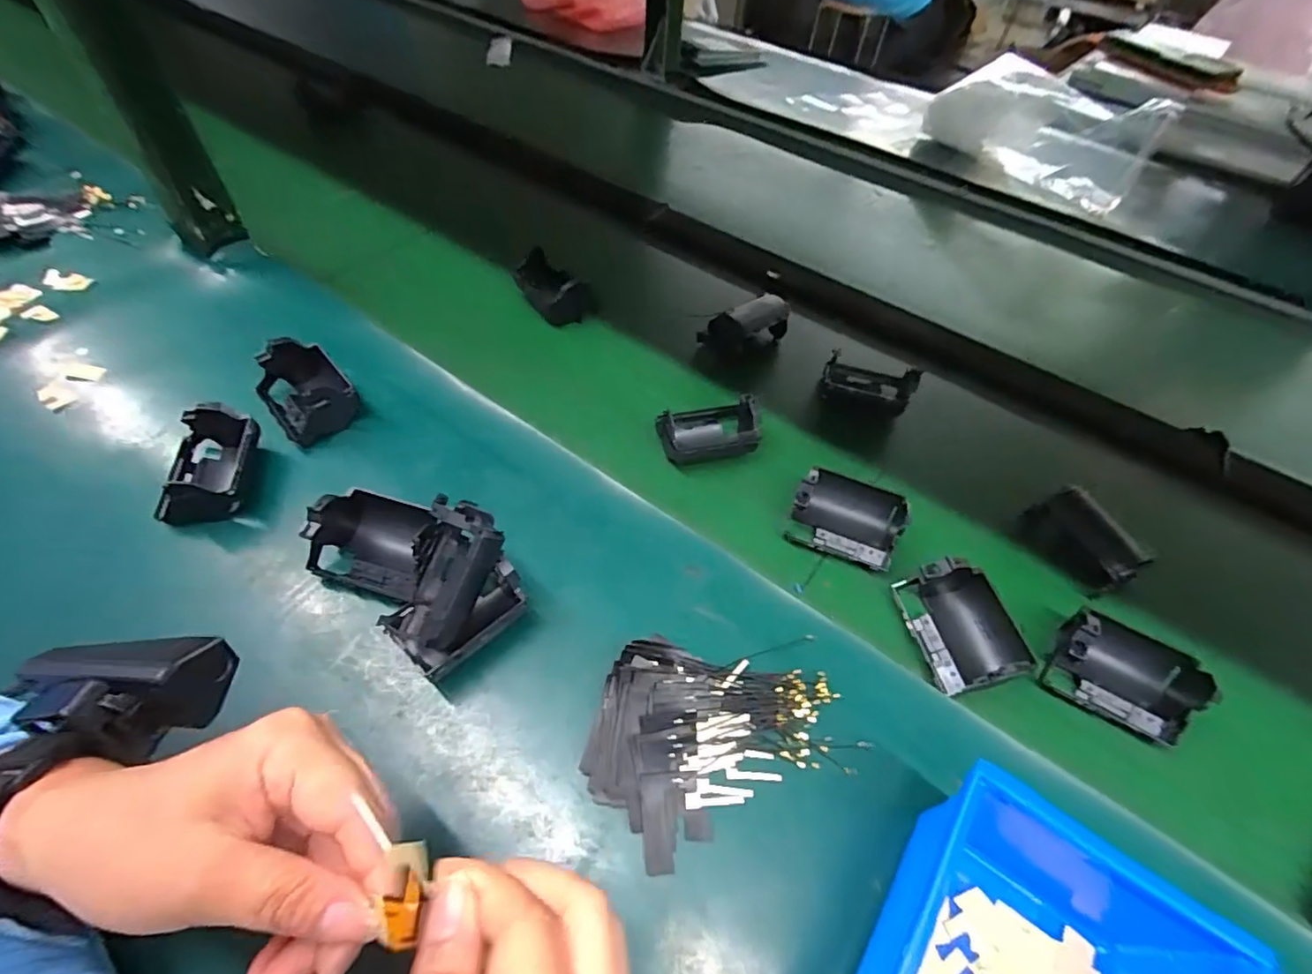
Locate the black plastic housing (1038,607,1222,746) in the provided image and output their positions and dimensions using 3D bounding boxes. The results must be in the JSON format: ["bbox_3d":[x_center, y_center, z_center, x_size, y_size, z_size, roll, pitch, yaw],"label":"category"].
[{"bbox_3d":[0.273,0.105,0.332,0.074,0.028,0.057,30,56,17],"label":"black plastic housing"}]

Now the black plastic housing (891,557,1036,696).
[{"bbox_3d":[0.189,0.079,0.343,0.060,0.034,0.072,-8,54,-10],"label":"black plastic housing"}]

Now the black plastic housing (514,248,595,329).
[{"bbox_3d":[-0.095,-0.183,0.526,0.037,0.041,0.084,-33,62,-26],"label":"black plastic housing"}]

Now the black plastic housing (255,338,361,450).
[{"bbox_3d":[-0.250,-0.069,0.412,0.052,0.038,0.074,-34,62,-26],"label":"black plastic housing"}]

